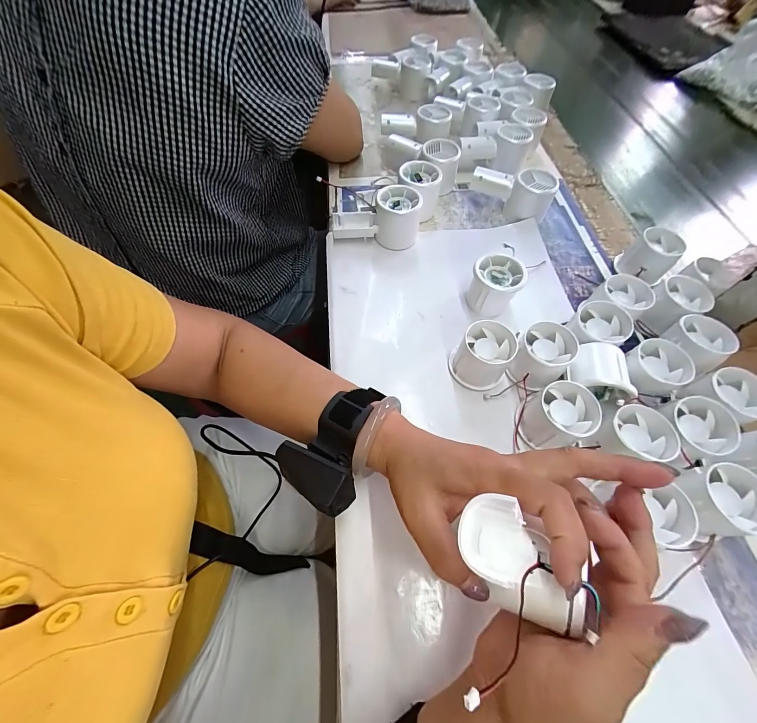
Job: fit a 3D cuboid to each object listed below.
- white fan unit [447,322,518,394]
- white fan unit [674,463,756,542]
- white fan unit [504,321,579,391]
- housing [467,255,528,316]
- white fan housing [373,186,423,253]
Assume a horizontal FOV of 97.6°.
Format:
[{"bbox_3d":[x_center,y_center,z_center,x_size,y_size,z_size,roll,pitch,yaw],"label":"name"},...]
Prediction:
[{"bbox_3d":[0.106,-0.005,0.337,0.053,0.053,0.053,1,60,-2],"label":"white fan unit"},{"bbox_3d":[0.272,0.115,0.272,0.055,0.048,0.052,-12,61,-9],"label":"white fan unit"},{"bbox_3d":[0.163,-0.004,0.337,0.052,0.046,0.058,32,64,15],"label":"white fan unit"},{"bbox_3d":[0.133,-0.087,0.384,0.053,0.049,0.055,1,60,-2],"label":"housing"},{"bbox_3d":[0.025,-0.187,0.431,0.054,0.055,0.053,12,61,5],"label":"white fan housing"}]

